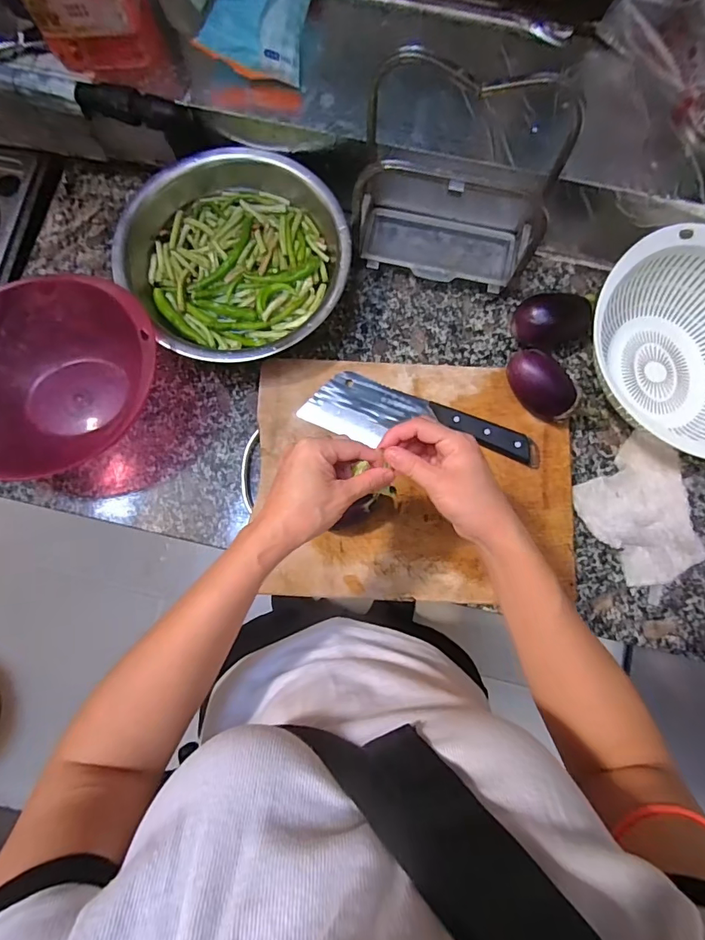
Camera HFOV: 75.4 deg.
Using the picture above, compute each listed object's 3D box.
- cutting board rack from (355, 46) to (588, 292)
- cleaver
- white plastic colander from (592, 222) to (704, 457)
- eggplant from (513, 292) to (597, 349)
[{"bbox_3d":[0.117,-0.327,0.533,0.215,0.215,0.113,13,80,1],"label":"cutting board rack"},{"bbox_3d":[0.087,-0.055,0.569,0.292,0.022,0.074,18,80,2],"label":"cleaver"},{"bbox_3d":[0.402,-0.141,0.561,0.224,0.100,0.278,-12,80,-3],"label":"white plastic colander"},{"bbox_3d":[0.262,-0.201,0.597,0.111,0.049,0.065,-21,81,-5],"label":"eggplant"}]

